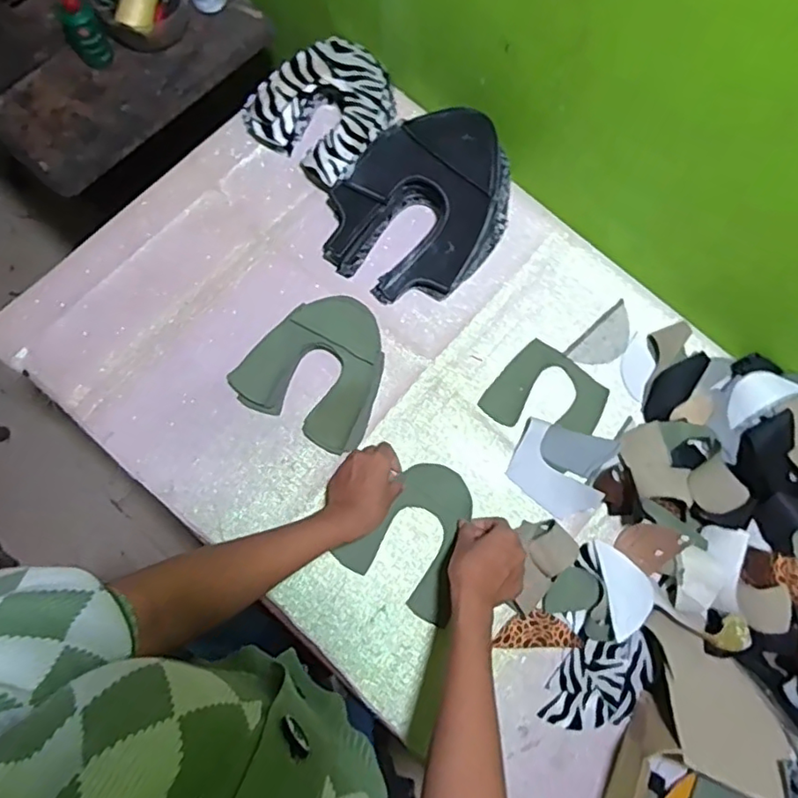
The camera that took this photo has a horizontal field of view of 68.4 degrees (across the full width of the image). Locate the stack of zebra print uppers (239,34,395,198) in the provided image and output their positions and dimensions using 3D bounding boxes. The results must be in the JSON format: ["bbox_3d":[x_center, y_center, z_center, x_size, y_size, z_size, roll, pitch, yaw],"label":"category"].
[{"bbox_3d":[-0.089,-0.380,0.759,0.165,0.070,0.181,37,77,7],"label":"stack of zebra print uppers"}]

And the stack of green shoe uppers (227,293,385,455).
[{"bbox_3d":[-0.091,-0.043,0.700,0.160,0.029,0.169,28,76,4],"label":"stack of green shoe uppers"}]

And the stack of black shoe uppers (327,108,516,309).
[{"bbox_3d":[0.026,-0.243,0.722,0.198,0.096,0.233,35,77,7],"label":"stack of black shoe uppers"}]

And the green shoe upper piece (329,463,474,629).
[{"bbox_3d":[0.031,0.157,0.675,0.132,0.009,0.155,32,79,6],"label":"green shoe upper piece"}]

